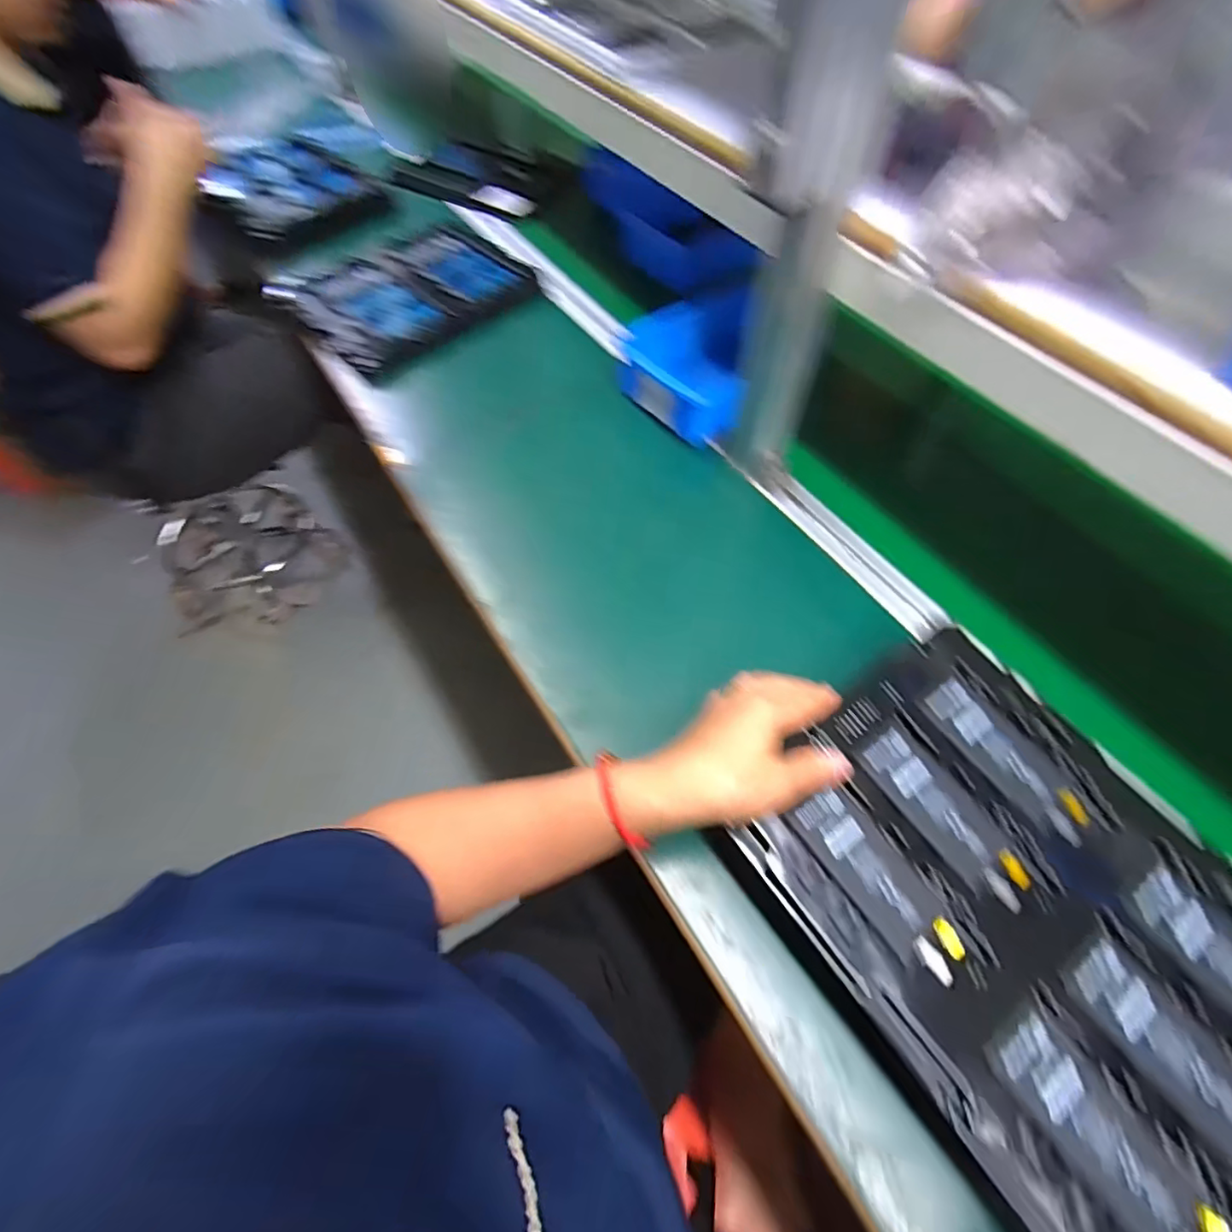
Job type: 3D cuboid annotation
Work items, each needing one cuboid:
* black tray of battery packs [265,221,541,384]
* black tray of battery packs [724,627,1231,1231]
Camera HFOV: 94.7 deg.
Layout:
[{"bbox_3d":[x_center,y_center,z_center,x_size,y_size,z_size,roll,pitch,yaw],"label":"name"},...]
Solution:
[{"bbox_3d":[-0.265,-0.424,0.744,0.291,0.046,0.235,-33,64,-20],"label":"black tray of battery packs"},{"bbox_3d":[0.247,0.182,0.321,0.232,0.017,0.330,-31,65,-17],"label":"black tray of battery packs"}]

